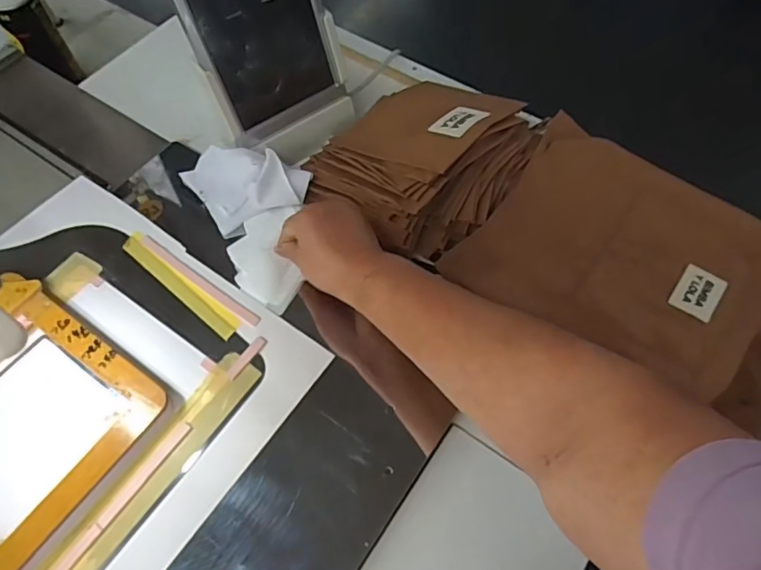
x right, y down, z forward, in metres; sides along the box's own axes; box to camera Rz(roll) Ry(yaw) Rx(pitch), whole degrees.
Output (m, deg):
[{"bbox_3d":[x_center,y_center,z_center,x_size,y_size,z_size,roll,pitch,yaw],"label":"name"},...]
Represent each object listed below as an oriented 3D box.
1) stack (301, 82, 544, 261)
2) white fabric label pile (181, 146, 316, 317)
[{"bbox_3d":[0.047,-0.146,0.575,0.197,0.075,0.229,29,65,16],"label":"stack"},{"bbox_3d":[-0.126,-0.081,0.553,0.108,0.054,0.200,-28,65,-12],"label":"white fabric label pile"}]

